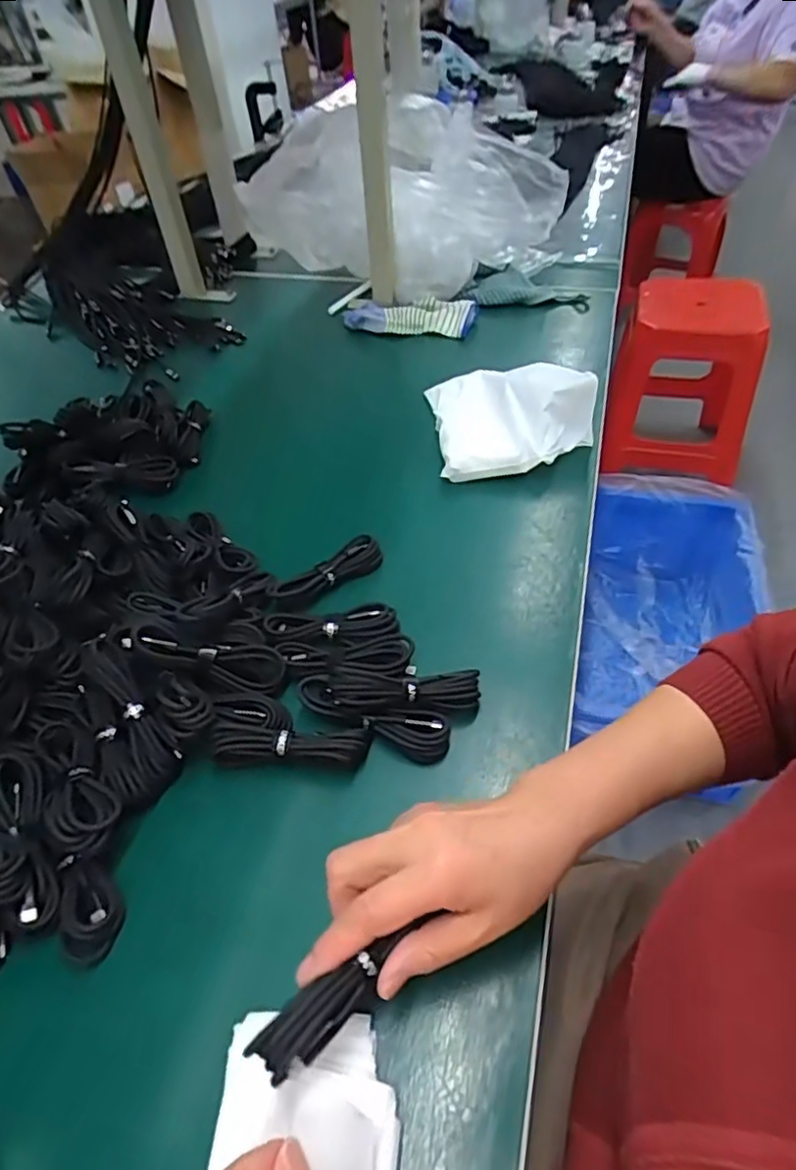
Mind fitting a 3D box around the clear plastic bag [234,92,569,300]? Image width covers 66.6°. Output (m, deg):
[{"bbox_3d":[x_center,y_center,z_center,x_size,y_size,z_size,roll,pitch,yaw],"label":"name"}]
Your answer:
[{"bbox_3d":[0.014,-0.529,0.869,0.438,0.237,0.170,3,48,7],"label":"clear plastic bag"}]

